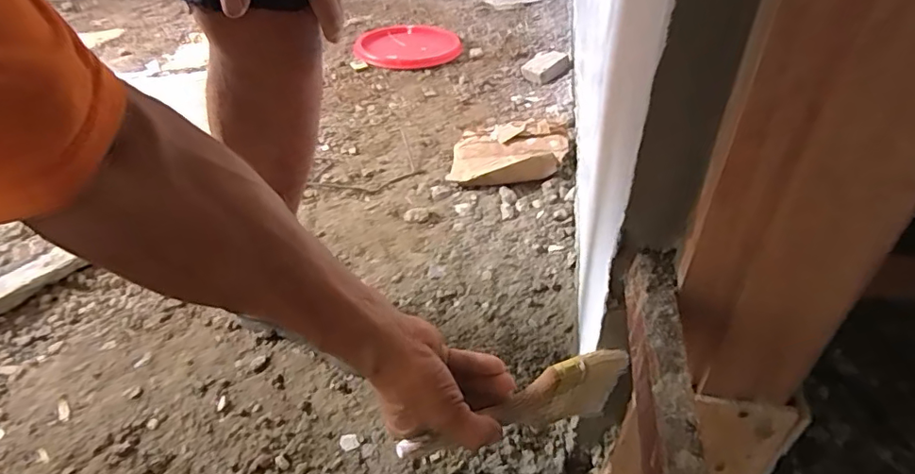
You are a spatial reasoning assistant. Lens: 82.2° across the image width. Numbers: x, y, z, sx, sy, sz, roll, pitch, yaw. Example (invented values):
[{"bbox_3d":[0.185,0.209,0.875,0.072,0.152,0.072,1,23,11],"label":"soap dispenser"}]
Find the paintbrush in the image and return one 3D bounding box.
[{"bbox_3d":[0.050,0.150,0.451,0.203,0.085,0.018,-15,41,-15],"label":"paintbrush"}]

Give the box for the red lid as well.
[{"bbox_3d":[-0.147,-0.582,1.570,0.301,0.046,0.314,-1,40,1],"label":"red lid"}]

